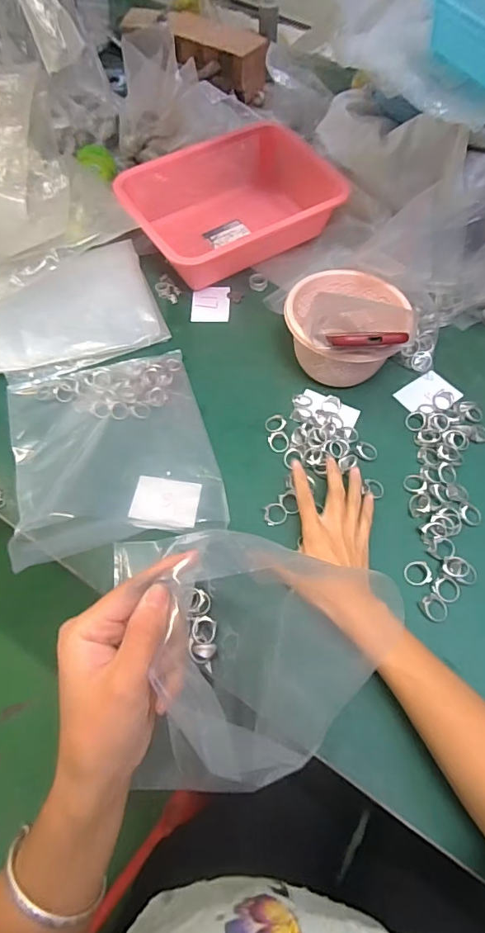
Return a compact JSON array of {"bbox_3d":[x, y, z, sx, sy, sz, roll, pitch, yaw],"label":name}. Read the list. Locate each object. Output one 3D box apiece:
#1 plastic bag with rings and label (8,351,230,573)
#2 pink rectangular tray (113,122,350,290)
[{"bbox_3d":[-0.150,-0.029,0.541,0.213,0.030,0.263,-10,57,-15],"label":"plastic bag with rings and label"},{"bbox_3d":[-0.033,-0.419,0.736,0.306,0.083,0.252,-26,64,-16],"label":"pink rectangular tray"}]

